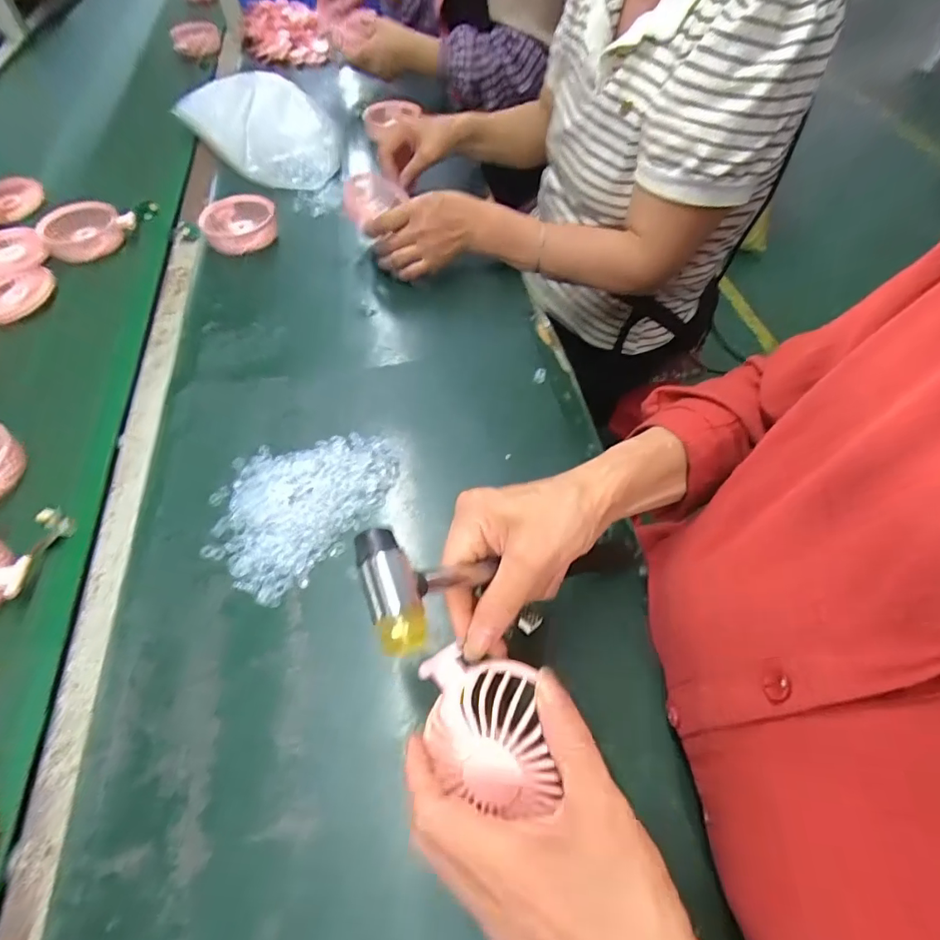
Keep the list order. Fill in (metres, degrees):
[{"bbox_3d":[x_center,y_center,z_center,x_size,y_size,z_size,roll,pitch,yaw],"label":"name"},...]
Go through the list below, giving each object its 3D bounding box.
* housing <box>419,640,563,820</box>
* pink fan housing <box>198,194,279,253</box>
[{"bbox_3d":[0.008,0.135,0.260,0.062,0.029,0.077,-5,55,-3],"label":"housing"},{"bbox_3d":[-0.291,-0.311,0.623,0.092,0.034,0.082,-17,57,-11],"label":"pink fan housing"}]

